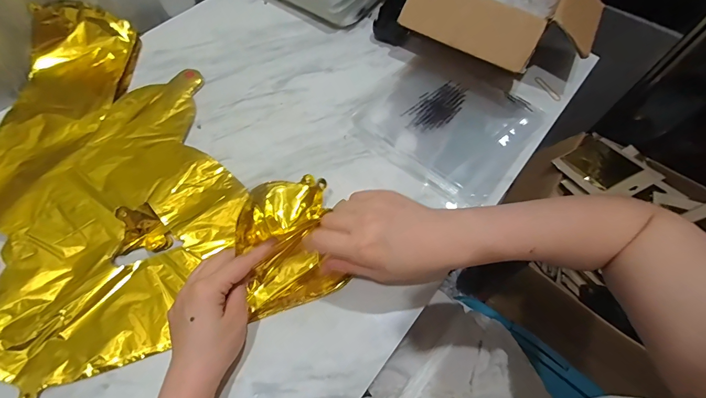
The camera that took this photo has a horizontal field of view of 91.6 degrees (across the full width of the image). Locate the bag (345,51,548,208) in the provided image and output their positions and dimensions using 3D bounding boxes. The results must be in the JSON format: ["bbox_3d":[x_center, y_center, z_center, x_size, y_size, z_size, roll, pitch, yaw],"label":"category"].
[{"bbox_3d":[0.144,-0.121,0.499,0.220,0.012,0.239,35,65,15],"label":"bag"}]

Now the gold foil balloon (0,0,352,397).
[{"bbox_3d":[-0.280,-0.050,0.423,0.336,0.044,0.526,-29,67,-18],"label":"gold foil balloon"}]

